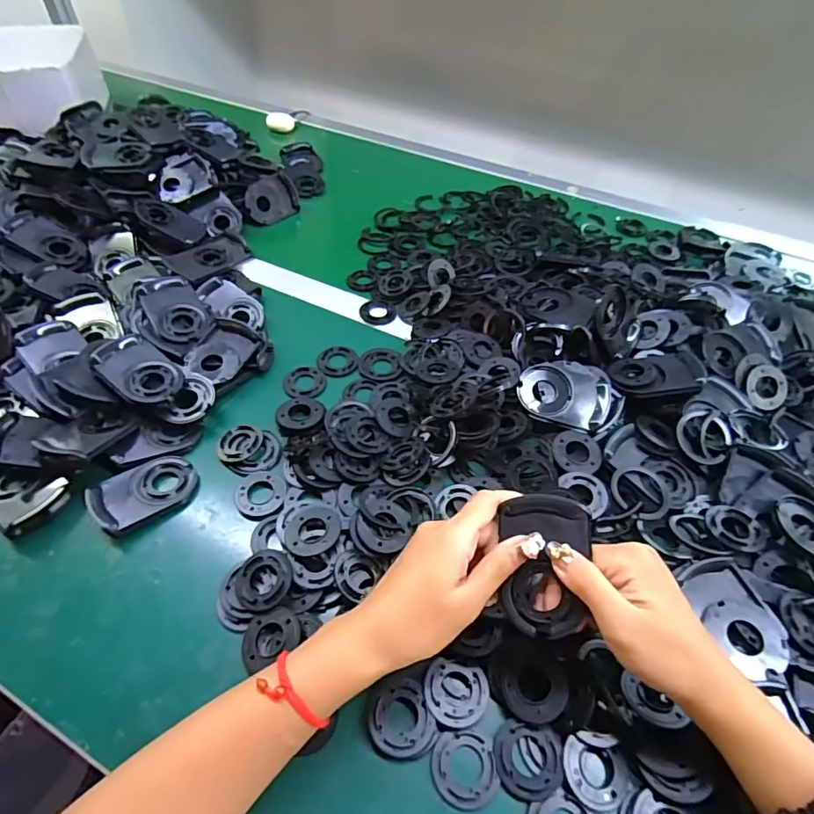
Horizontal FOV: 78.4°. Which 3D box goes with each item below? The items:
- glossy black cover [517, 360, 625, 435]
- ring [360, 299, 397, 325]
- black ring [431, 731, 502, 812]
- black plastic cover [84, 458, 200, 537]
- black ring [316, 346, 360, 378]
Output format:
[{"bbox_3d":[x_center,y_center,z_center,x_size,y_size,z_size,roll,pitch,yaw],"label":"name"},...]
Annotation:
[{"bbox_3d":[0.159,-0.010,0.488,0.098,0.021,0.073,17,51,12],"label":"glossy black cover"},{"bbox_3d":[-0.036,-0.117,0.610,0.042,0.004,0.046,1,50,-2],"label":"ring"},{"bbox_3d":[0.037,0.231,0.320,0.041,0.004,0.040,1,50,-2],"label":"black ring"},{"bbox_3d":[-0.229,0.074,0.437,0.083,0.018,0.054,-35,59,-27],"label":"black plastic cover"},{"bbox_3d":[-0.077,-0.051,0.557,0.045,0.004,0.046,1,50,-2],"label":"black ring"}]

